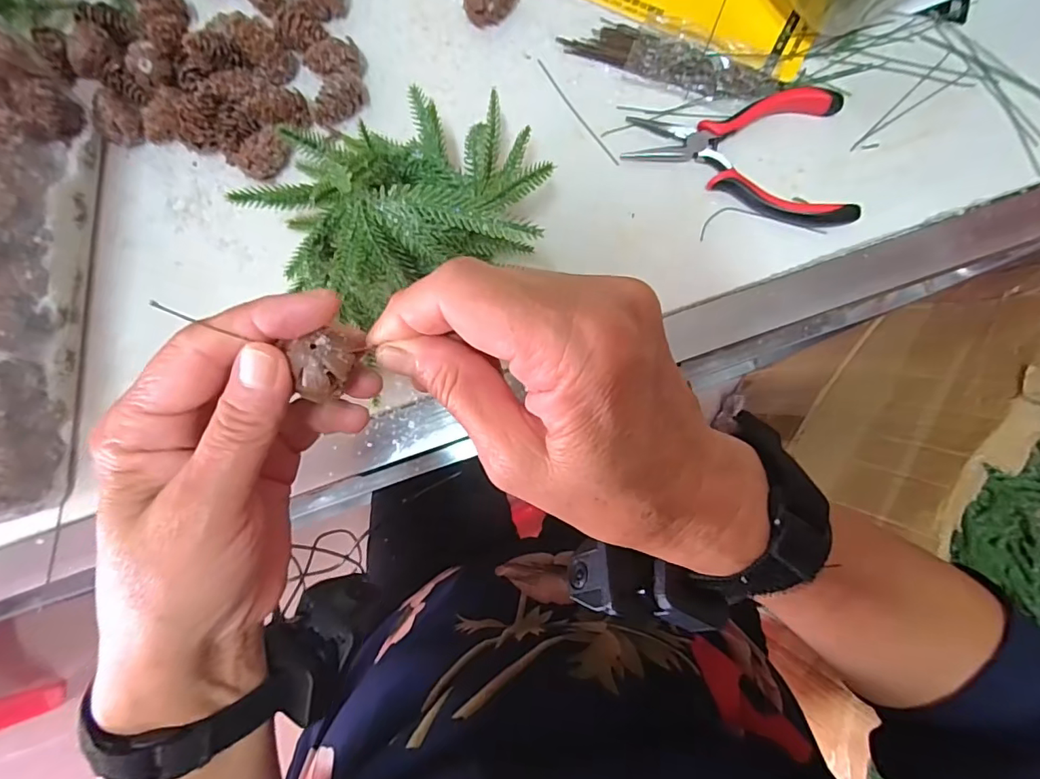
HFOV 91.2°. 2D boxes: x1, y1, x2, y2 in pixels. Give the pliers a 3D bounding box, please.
[{"bbox_3d":[0.133,-0.138,0.309,0.127,0.011,0.082,-4,83,1],"label":"pliers"}]

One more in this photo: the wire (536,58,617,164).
[{"bbox_3d":[0.036,-0.176,0.321,0.004,0.004,0.086,-34,84,-3],"label":"wire"}]

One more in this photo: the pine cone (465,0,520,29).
[{"bbox_3d":[-0.017,-0.247,0.326,0.035,0.019,0.019,-7,83,0],"label":"pine cone"}]

